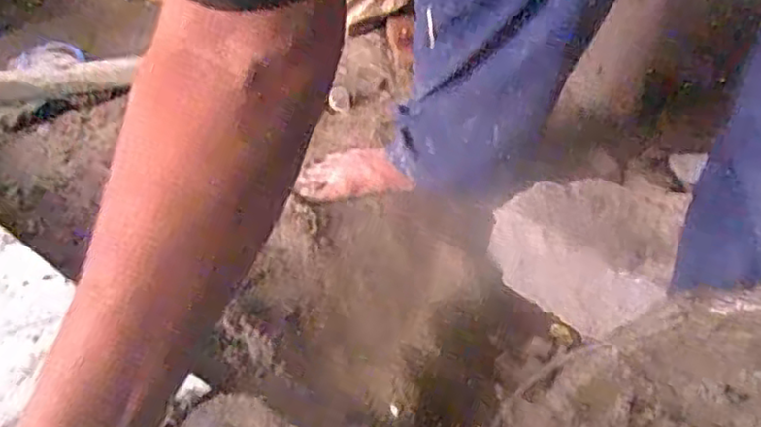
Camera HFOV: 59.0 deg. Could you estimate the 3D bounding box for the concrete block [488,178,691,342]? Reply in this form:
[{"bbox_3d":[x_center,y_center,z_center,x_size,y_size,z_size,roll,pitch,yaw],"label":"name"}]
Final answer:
[{"bbox_3d":[0.231,0.036,0.702,0.161,0.079,0.197,-26,42,-31],"label":"concrete block"}]

